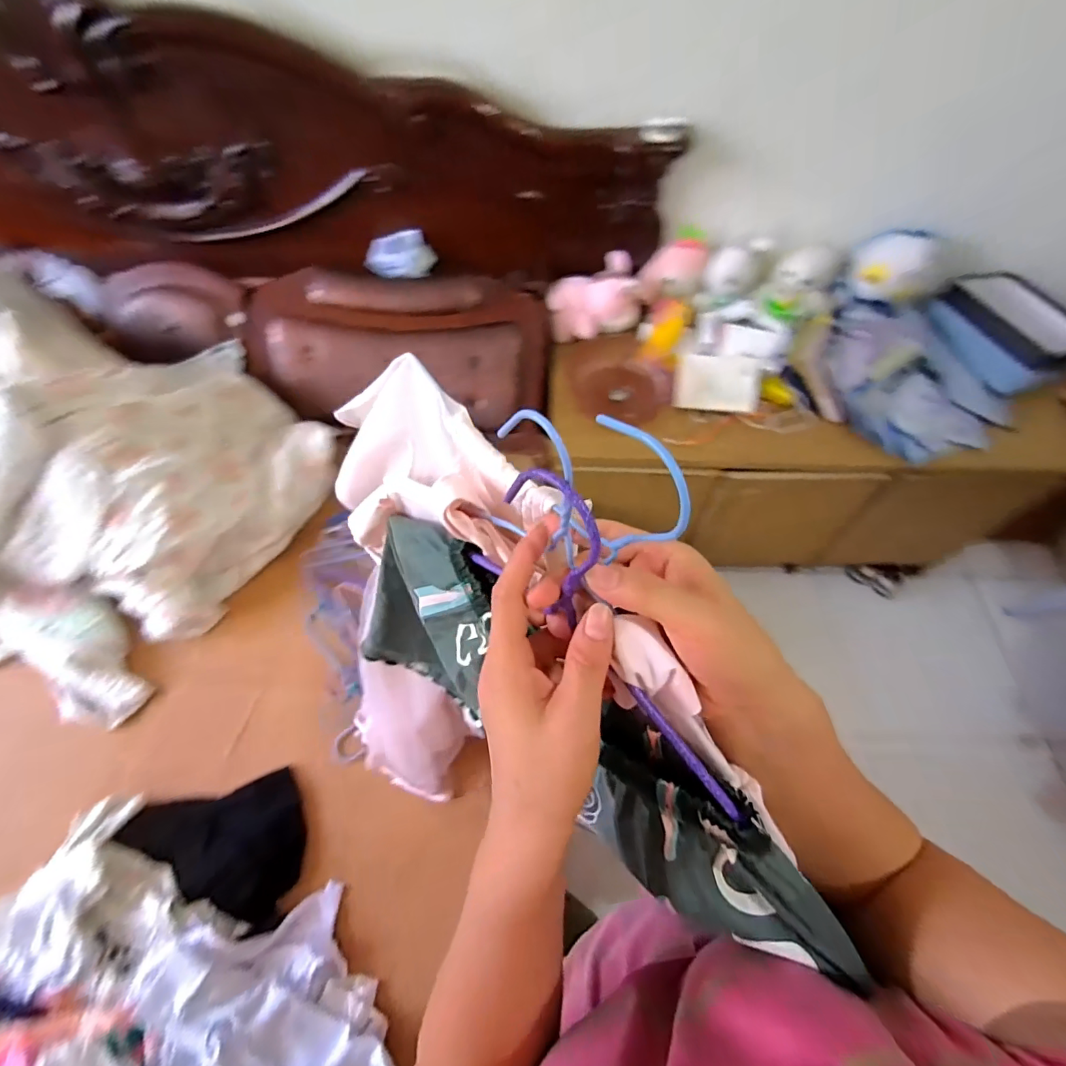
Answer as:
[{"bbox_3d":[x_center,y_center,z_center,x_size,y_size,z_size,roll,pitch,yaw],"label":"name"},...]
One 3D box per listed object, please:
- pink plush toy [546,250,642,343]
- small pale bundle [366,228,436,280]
[{"bbox_3d":[0.154,-0.569,1.214,0.231,0.143,0.107,-18,60,-10],"label":"pink plush toy"},{"bbox_3d":[-0.311,-0.652,1.166,0.156,0.091,0.061,-7,59,-4],"label":"small pale bundle"}]

